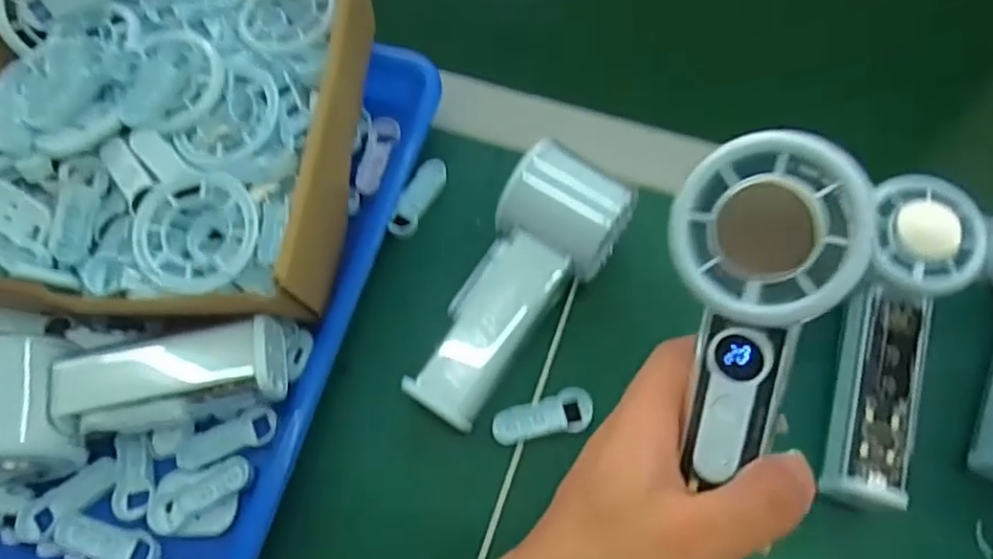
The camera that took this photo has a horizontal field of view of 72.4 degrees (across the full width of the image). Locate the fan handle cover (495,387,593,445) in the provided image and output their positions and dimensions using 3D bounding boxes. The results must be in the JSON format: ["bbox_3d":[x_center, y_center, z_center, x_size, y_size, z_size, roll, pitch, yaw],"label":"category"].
[{"bbox_3d":[0.024,0.071,0.347,0.052,0.012,0.020,-15,66,-5],"label":"fan handle cover"}]

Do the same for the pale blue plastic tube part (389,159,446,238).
[{"bbox_3d":[-0.046,-0.048,0.397,0.016,0.011,0.051,26,69,13],"label":"pale blue plastic tube part"}]

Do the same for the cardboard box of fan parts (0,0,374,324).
[{"bbox_3d":[-0.173,-0.082,0.360,0.200,0.073,0.219,3,65,4],"label":"cardboard box of fan parts"}]

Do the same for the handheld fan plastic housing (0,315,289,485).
[{"bbox_3d":[-0.176,0.048,0.329,0.143,0.046,0.062,-15,66,-5],"label":"handheld fan plastic housing"}]

